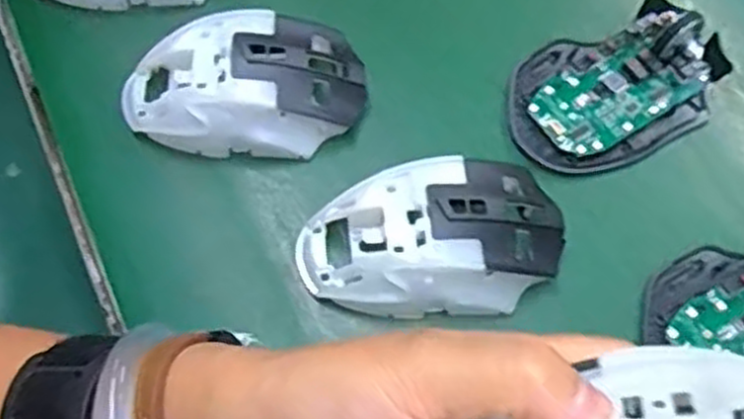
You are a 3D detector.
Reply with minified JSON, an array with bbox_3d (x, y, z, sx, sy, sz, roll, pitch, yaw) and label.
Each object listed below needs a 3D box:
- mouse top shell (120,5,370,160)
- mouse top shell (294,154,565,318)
[{"bbox_3d":[-0.061,-0.059,0.376,0.113,0.037,0.062,-3,67,-1],"label":"mouse top shell"},{"bbox_3d":[0.026,0.015,0.343,0.114,0.034,0.065,-7,67,-3],"label":"mouse top shell"}]

